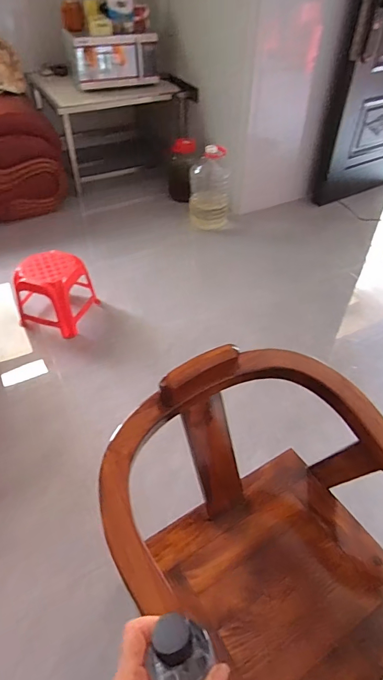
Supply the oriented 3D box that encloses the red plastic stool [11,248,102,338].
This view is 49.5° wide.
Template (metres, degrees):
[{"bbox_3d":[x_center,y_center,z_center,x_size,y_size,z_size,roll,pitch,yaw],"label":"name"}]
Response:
[{"bbox_3d":[-0.608,-0.208,1.829,0.282,0.249,0.262,11,47,10],"label":"red plastic stool"}]

